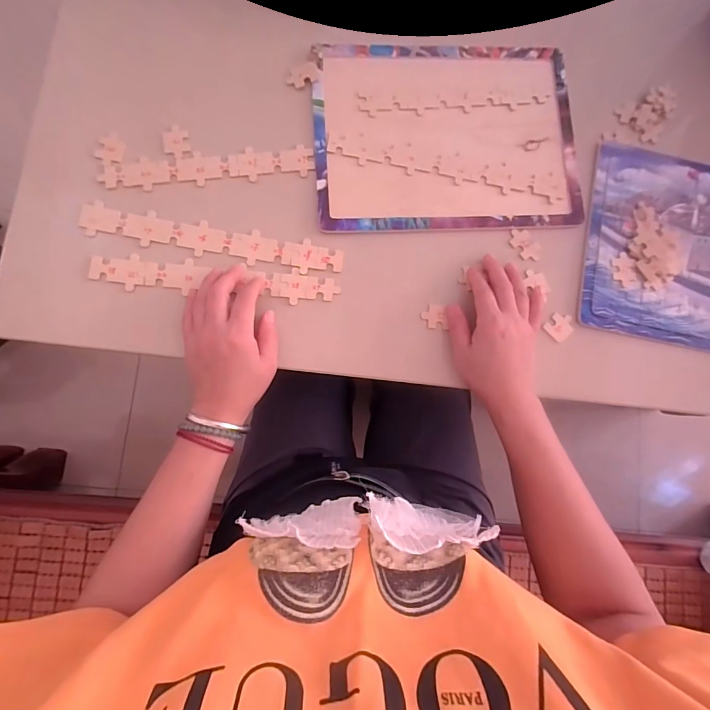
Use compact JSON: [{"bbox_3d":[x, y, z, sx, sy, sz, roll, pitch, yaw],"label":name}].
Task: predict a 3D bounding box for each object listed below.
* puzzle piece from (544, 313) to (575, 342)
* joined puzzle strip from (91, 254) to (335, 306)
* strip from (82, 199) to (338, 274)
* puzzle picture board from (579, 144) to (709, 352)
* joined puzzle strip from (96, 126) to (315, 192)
[{"bbox_3d":[0.222,-0.031,0.408,0.026,0.004,0.031,43,83,3],"label":"puzzle piece"},{"bbox_3d":[-0.142,-0.078,0.392,0.245,0.004,0.035,5,83,-4],"label":"joined puzzle strip"},{"bbox_3d":[-0.147,-0.120,0.396,0.269,0.005,0.035,10,83,-2],"label":"strip"},{"bbox_3d":[0.404,-0.112,0.421,0.289,0.012,0.215,11,83,-2],"label":"puzzle picture board"},{"bbox_3d":[-0.156,-0.215,0.406,0.217,0.006,0.062,-7,83,-5],"label":"joined puzzle strip"}]

